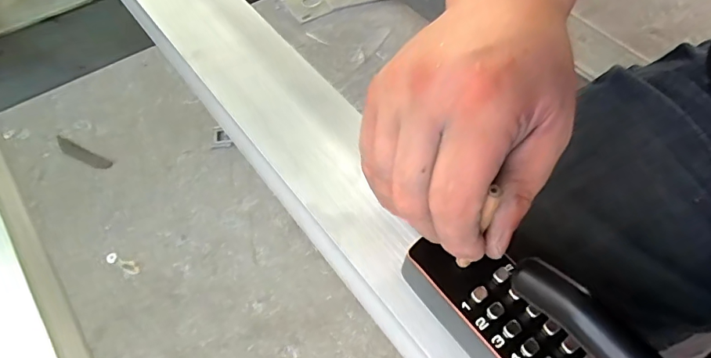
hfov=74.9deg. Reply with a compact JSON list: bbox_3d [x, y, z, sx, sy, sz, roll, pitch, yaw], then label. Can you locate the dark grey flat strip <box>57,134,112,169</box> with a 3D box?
[{"bbox_3d":[-0.520,-0.047,0.876,0.133,0.009,0.029,24,60,14],"label":"dark grey flat strip"}]

